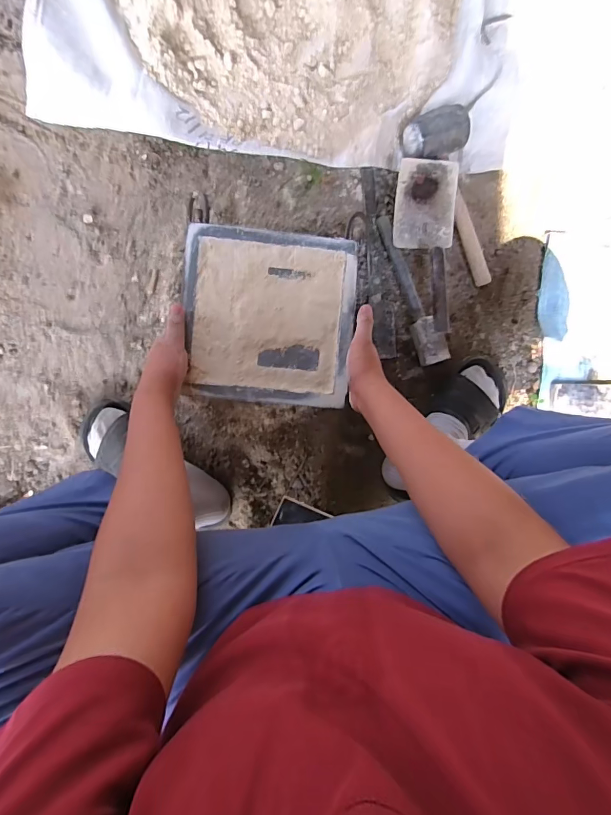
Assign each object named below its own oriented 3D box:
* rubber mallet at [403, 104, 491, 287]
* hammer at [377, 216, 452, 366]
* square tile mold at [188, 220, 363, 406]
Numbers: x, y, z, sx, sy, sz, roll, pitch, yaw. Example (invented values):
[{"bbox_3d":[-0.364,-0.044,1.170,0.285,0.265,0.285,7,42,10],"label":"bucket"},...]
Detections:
[{"bbox_3d":[0.248,-0.351,0.690,0.104,0.062,0.297,-18,95,-3],"label":"rubber mallet"},{"bbox_3d":[0.181,-0.201,0.690,0.041,0.063,0.256,-16,95,-3],"label":"hammer"},{"bbox_3d":[-0.053,-0.128,0.581,0.236,0.013,0.236,5,93,-4],"label":"square tile mold"}]

